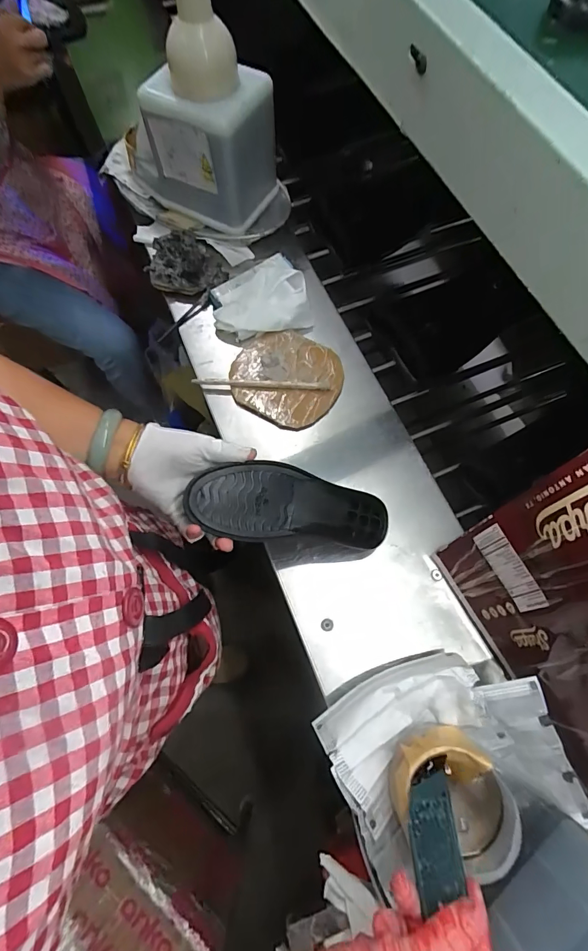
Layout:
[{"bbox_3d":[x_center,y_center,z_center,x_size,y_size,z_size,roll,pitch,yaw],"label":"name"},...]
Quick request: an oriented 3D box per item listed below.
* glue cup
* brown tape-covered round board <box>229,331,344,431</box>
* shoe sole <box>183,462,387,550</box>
[{"bbox_3d":[0.139,0.288,0.366,0.099,0.067,0.097,0,70,1],"label":"glue cup"},{"bbox_3d":[-0.010,-0.141,0.591,0.151,0.018,0.143,30,73,12],"label":"brown tape-covered round board"},{"bbox_3d":[0.006,0.034,0.434,0.227,0.024,0.074,10,68,-23],"label":"shoe sole"}]

